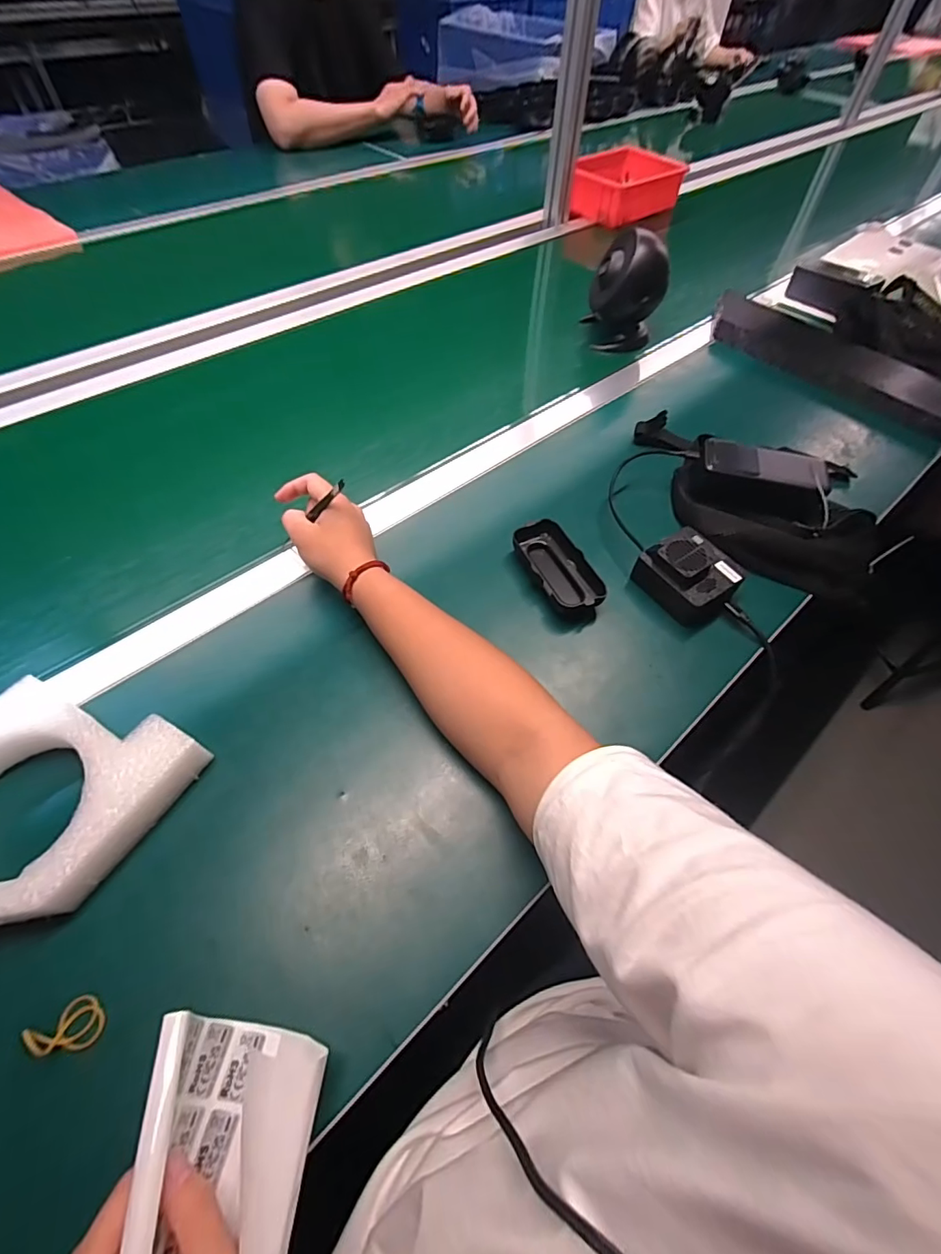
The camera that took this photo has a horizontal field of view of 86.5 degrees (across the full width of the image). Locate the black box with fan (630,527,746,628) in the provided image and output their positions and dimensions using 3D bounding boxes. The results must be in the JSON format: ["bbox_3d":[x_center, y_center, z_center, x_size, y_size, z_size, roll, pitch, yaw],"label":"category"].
[{"bbox_3d":[0.213,-0.052,0.481,0.072,0.049,0.085,-28,62,-19],"label":"black box with fan"}]

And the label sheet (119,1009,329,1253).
[{"bbox_3d":[-0.126,0.265,0.249,0.084,0.052,0.101,8,58,2],"label":"label sheet"}]

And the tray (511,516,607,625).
[{"bbox_3d":[0.087,-0.054,0.495,0.053,0.031,0.111,-20,59,-15],"label":"tray"}]

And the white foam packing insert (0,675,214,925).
[{"bbox_3d":[-0.305,0.119,0.358,0.151,0.049,0.162,28,59,15],"label":"white foam packing insert"}]

